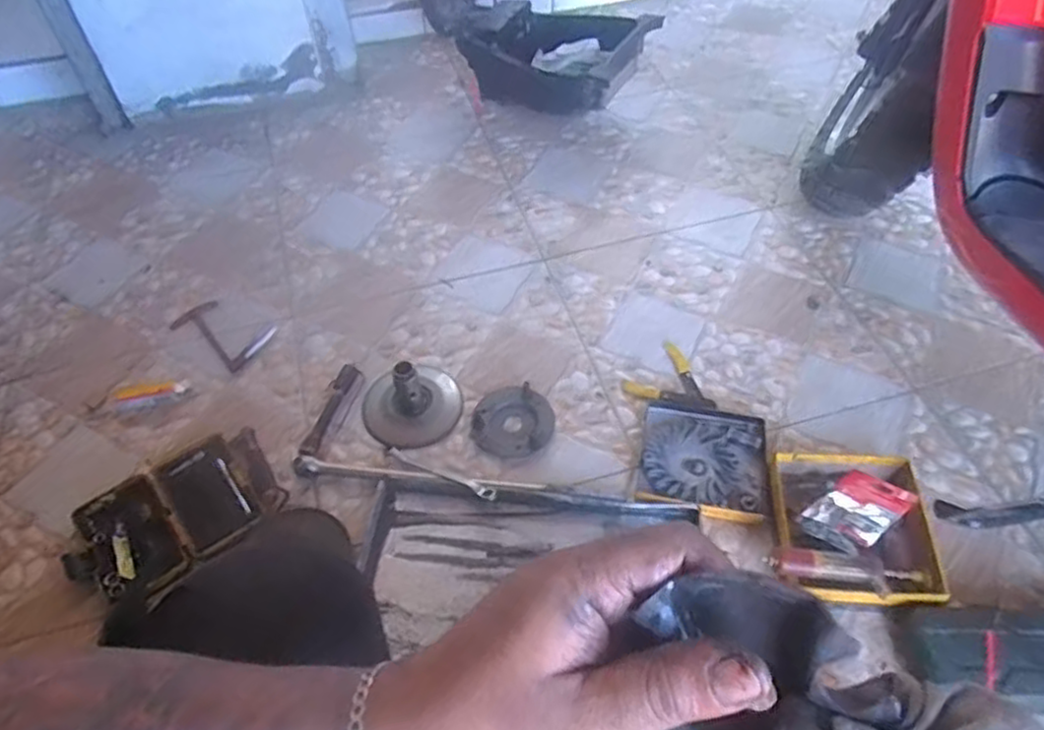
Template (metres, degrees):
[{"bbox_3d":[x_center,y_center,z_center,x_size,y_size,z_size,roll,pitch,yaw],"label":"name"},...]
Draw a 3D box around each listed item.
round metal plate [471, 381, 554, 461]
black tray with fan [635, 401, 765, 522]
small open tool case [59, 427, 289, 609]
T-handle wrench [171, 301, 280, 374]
[{"bbox_3d":[-0.013,0.079,0.956,0.105,0.019,0.108,-1,53,1],"label":"round metal plate"},{"bbox_3d":[0.232,0.122,0.918,0.153,0.032,0.160,10,54,9],"label":"black tray with fan"},{"bbox_3d":[-0.423,0.181,0.875,0.238,0.034,0.157,-38,61,-24],"label":"small open tool case"},{"bbox_3d":[-0.449,-0.053,1.071,0.139,0.009,0.089,27,58,20],"label":"T-handle wrench"}]

